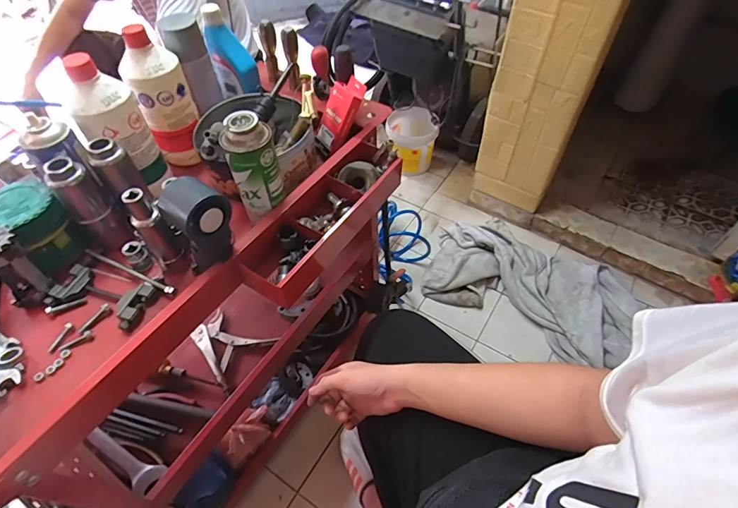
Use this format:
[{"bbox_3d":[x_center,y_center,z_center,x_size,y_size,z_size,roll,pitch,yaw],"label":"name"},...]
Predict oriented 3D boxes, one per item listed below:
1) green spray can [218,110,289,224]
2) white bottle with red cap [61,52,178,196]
[{"bbox_3d":[-0.158,-0.121,0.573,0.065,0.150,0.070,-13,54,-9],"label":"green spray can"},{"bbox_3d":[-0.374,-0.179,0.619,0.082,0.219,0.081,-26,57,-17],"label":"white bottle with red cap"}]

